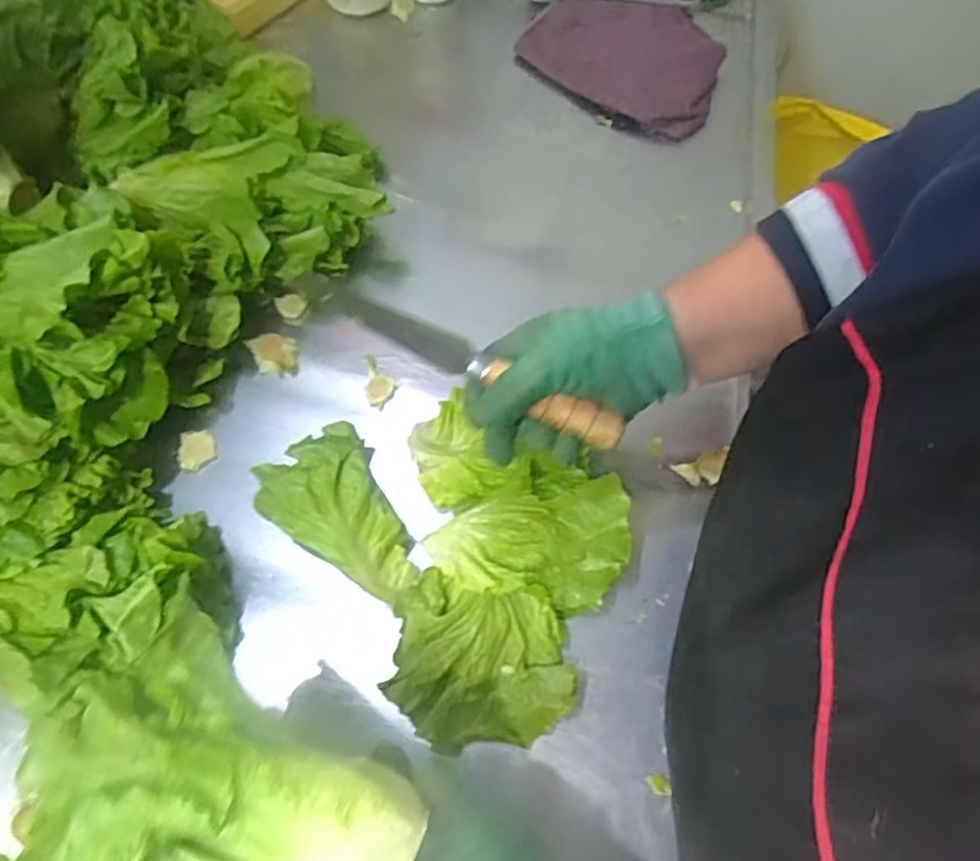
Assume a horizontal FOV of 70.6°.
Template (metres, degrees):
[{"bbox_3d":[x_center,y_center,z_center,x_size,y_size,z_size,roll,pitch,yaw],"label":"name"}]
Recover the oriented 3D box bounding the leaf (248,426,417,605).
[{"bbox_3d":[-0.098,0.057,0.453,0.078,0.019,0.125,-35,70,-12],"label":"leaf"}]

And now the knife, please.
[{"bbox_3d":[-0.009,-0.037,0.400,0.183,0.031,0.017,26,70,3],"label":"knife"}]

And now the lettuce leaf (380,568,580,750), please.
[{"bbox_3d":[-0.005,0.141,0.417,0.109,0.031,0.095,8,67,5],"label":"lettuce leaf"}]

